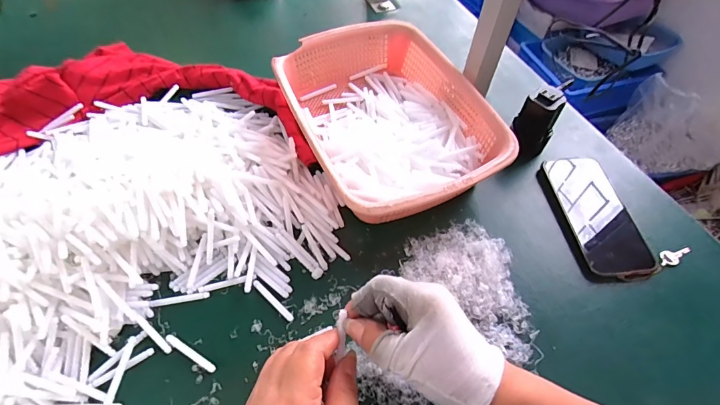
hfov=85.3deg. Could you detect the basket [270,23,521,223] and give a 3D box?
[{"bbox_3d":[0.032,-0.102,0.499,0.213,0.077,0.286,-23,59,-16],"label":"basket"}]

